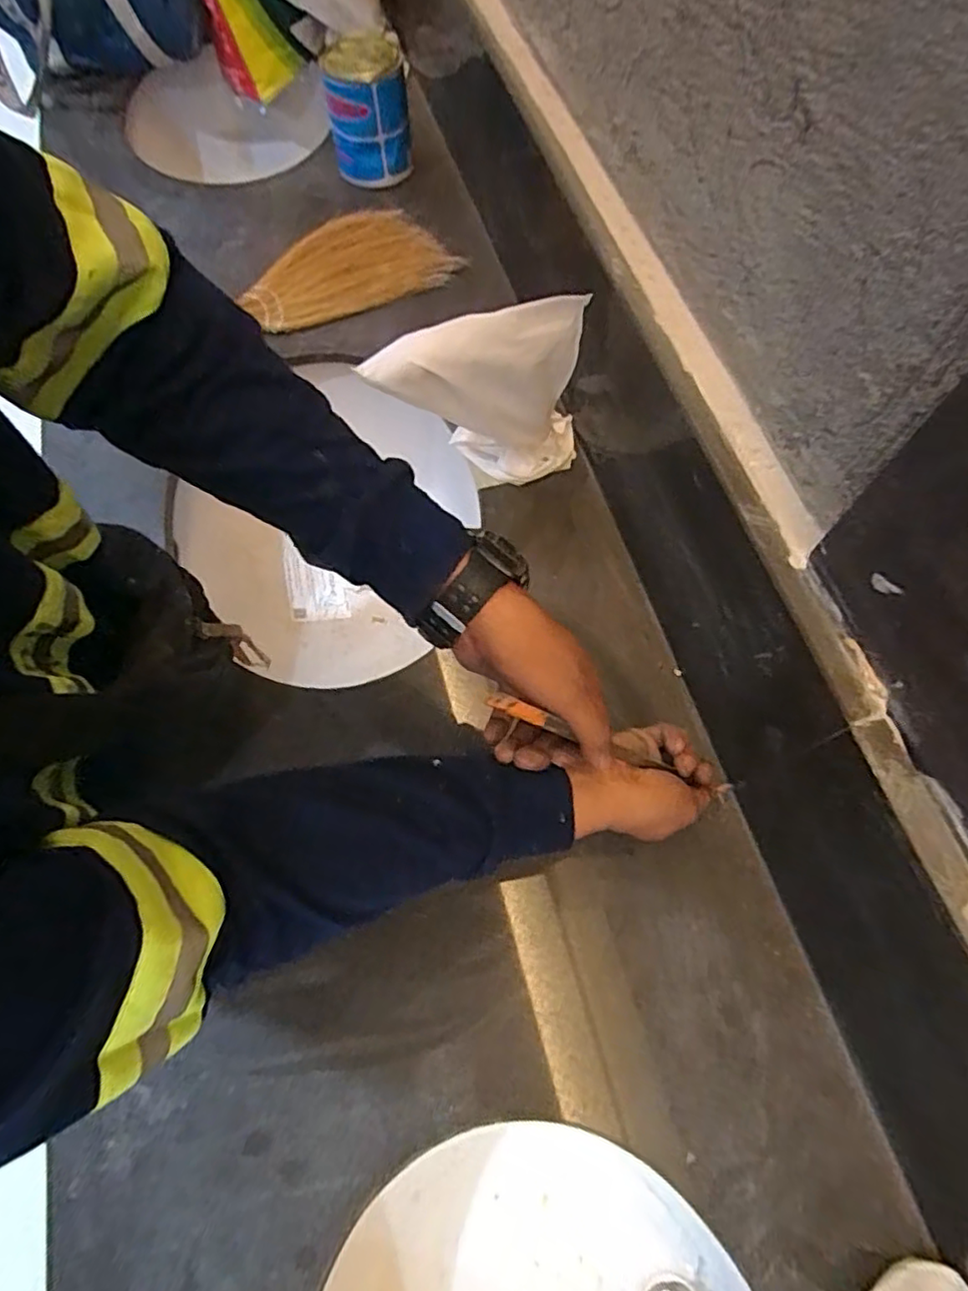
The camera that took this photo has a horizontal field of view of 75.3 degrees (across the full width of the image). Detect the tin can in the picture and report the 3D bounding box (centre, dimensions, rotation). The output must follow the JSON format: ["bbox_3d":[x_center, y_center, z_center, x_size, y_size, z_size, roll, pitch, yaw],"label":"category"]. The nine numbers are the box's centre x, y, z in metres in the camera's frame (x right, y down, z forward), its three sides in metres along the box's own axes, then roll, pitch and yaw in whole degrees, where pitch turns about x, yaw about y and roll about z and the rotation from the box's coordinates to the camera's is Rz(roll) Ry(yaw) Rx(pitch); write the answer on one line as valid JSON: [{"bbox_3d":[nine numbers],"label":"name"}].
[{"bbox_3d":[-0.159,-0.724,0.843,0.103,0.122,0.123,-10,66,-4],"label":"tin can"}]

